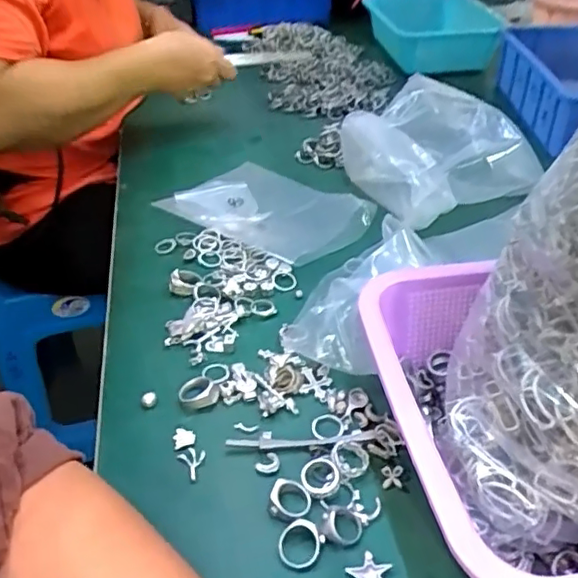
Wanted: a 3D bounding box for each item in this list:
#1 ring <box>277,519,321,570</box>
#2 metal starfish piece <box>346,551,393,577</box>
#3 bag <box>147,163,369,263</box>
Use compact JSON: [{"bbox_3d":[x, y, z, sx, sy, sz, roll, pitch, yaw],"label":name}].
[{"bbox_3d":[0.006,0.140,0.323,0.022,0.007,0.024,-1,38,1],"label":"ring"},{"bbox_3d":[0.044,0.152,0.310,0.023,0.004,0.022,-6,39,-7],"label":"metal starfish piece"},{"bbox_3d":[-0.027,-0.086,0.619,0.153,0.032,0.205,-32,47,-33],"label":"bag"}]

